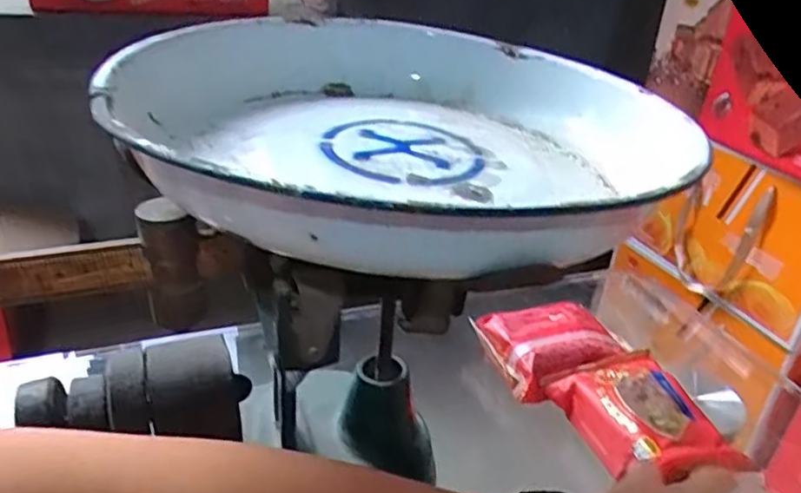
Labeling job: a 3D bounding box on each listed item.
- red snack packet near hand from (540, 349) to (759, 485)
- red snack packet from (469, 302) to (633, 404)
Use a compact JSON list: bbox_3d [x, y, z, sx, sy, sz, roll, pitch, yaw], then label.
[{"bbox_3d":[0.169,0.120,0.458,0.086,0.028,0.114,-5,30,-18],"label":"red snack packet near hand"},{"bbox_3d":[0.128,0.082,0.530,0.110,0.034,0.080,-6,30,-20],"label":"red snack packet"}]

